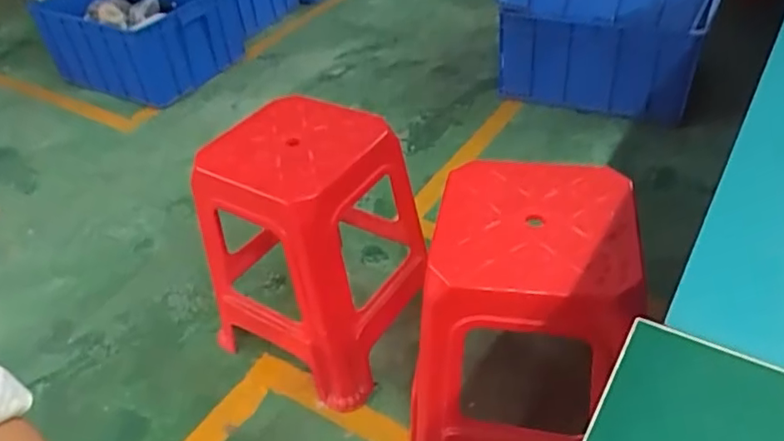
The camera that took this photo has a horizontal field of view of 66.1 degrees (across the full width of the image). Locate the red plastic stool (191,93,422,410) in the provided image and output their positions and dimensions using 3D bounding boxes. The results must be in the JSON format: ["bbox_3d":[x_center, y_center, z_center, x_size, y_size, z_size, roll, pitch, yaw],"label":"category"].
[{"bbox_3d":[-0.140,0.025,1.205,0.380,0.495,0.398,21,48,28],"label":"red plastic stool"}]

